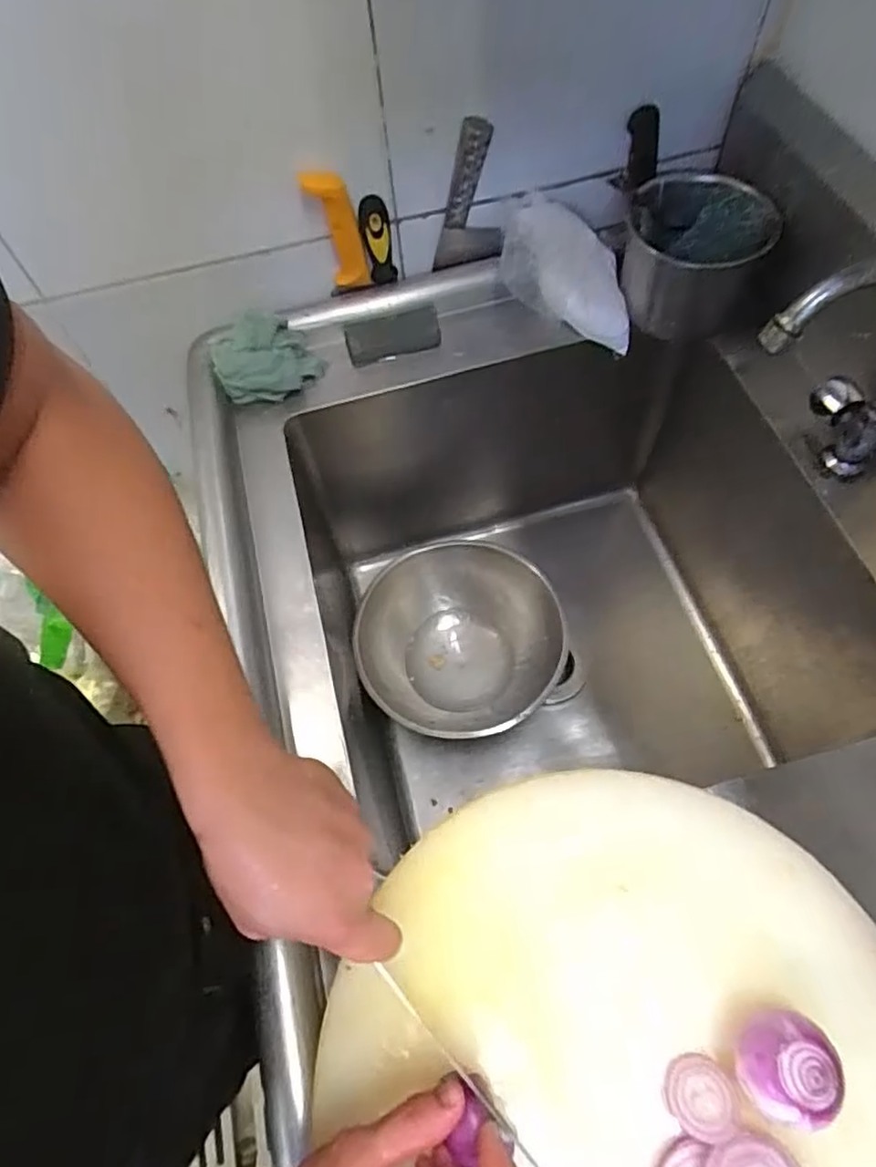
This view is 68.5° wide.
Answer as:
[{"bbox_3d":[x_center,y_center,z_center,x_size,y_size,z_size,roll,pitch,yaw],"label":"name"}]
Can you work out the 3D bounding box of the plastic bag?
[{"bbox_3d":[0.137,-0.359,0.740,0.087,0.119,0.186,-36,66,-14],"label":"plastic bag"}]

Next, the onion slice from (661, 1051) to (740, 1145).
[{"bbox_3d":[0.152,0.295,0.371,0.040,0.008,0.040,-12,46,12],"label":"onion slice"}]

